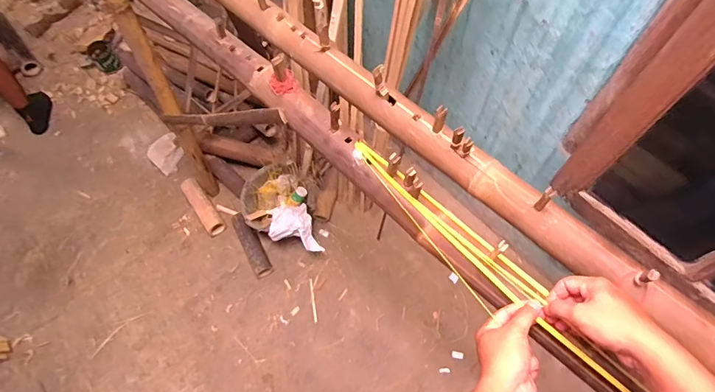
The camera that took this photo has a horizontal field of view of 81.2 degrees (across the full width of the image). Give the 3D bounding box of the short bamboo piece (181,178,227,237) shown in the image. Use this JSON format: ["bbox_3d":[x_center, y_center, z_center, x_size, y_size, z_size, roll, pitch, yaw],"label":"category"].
[{"bbox_3d":[-0.592,0.037,1.595,0.073,0.072,0.261,-33,68,-14],"label":"short bamboo piece"}]

